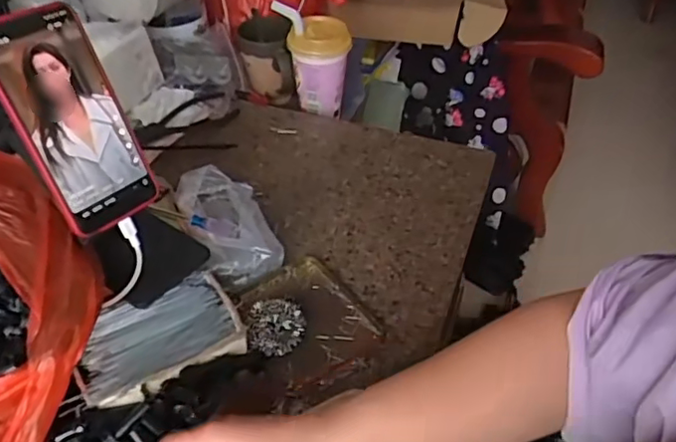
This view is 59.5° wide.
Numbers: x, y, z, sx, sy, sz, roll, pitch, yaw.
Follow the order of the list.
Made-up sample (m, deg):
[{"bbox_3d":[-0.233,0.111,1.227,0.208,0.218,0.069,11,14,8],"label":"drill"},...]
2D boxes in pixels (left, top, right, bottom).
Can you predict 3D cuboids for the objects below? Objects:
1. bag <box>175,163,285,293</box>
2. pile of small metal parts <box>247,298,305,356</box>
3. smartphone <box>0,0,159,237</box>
[{"bbox_3d":[-0.105,0.007,0.573,0.074,0.066,0.122,-20,47,-15],"label":"bag"},{"bbox_3d":[-0.053,0.091,0.509,0.047,0.018,0.052,-8,45,-4],"label":"pile of small metal parts"},{"bbox_3d":[-0.198,-0.074,0.442,0.008,0.161,0.078,4,34,44],"label":"smartphone"}]

